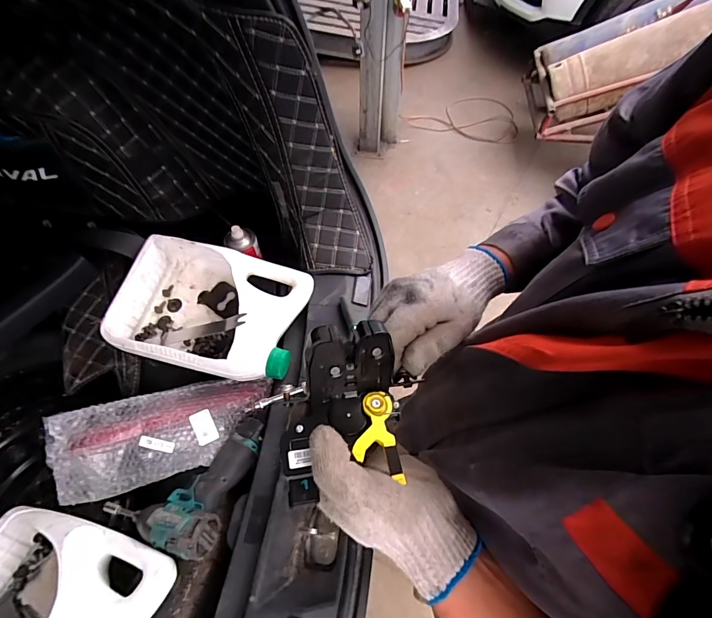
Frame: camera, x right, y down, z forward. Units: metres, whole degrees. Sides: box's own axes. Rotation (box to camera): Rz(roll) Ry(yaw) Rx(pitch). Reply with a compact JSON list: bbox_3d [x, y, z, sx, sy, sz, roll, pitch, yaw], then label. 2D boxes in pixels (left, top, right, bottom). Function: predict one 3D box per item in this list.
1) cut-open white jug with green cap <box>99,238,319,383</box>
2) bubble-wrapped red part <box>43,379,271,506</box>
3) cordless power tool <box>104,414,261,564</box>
[{"bbox_3d":[-0.242,-0.003,0.694,0.306,0.099,0.223,11,58,8],"label":"cut-open white jug with green cap"},{"bbox_3d":[-0.306,0.191,0.632,0.315,0.061,0.135,-14,58,-7],"label":"bubble-wrapped red part"},{"bbox_3d":[-0.254,0.239,0.605,0.175,0.061,0.202,19,60,13],"label":"cordless power tool"}]

